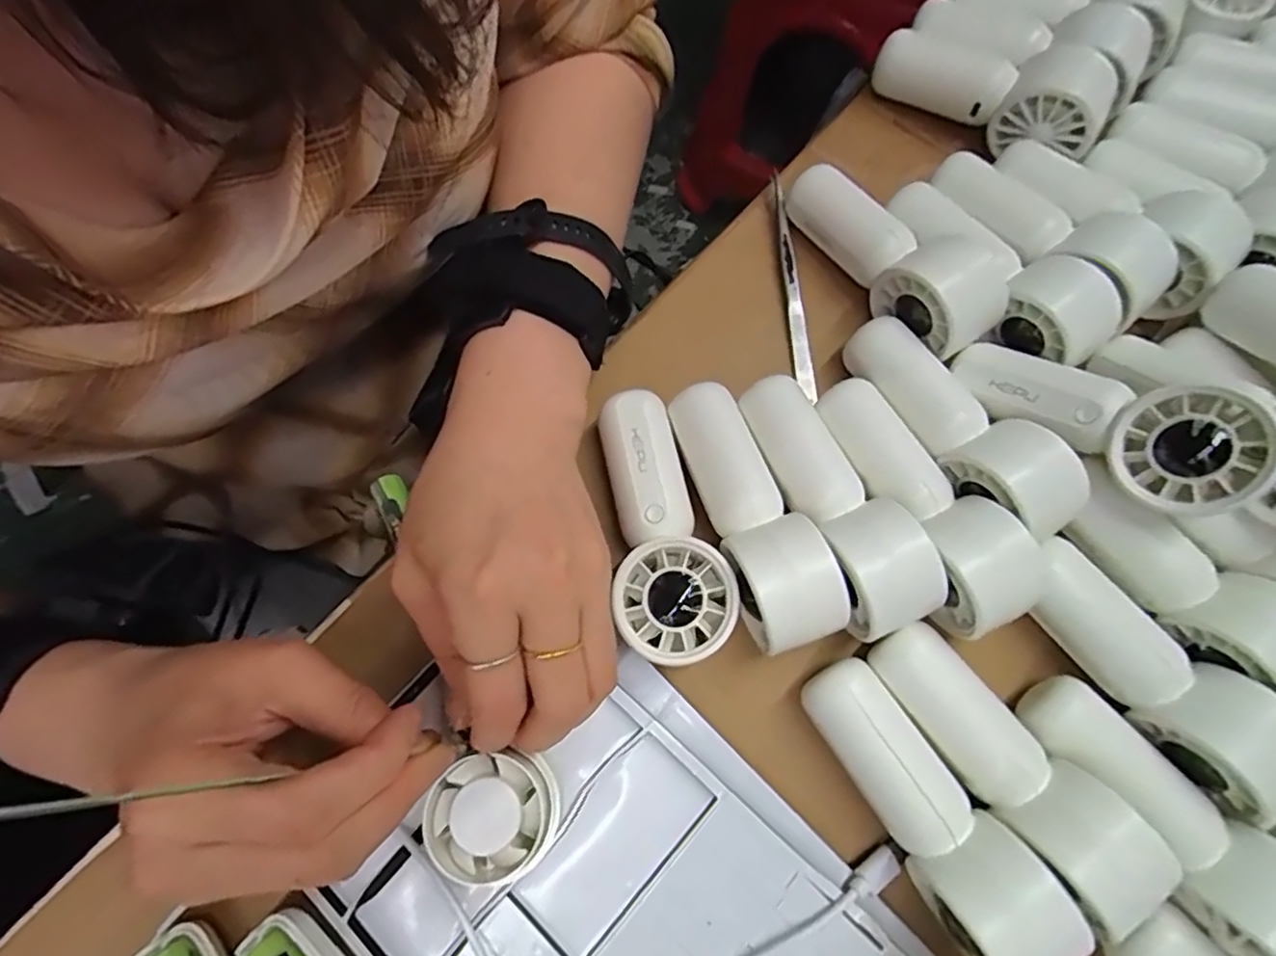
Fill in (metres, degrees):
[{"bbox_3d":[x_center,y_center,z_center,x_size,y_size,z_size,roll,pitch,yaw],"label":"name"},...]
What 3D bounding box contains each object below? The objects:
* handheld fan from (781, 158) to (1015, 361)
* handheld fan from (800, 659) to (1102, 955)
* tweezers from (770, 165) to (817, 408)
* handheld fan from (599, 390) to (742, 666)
[{"bbox_3d":[0.115,-0.104,0.286,0.036,0.045,0.109,-34,78,-10],"label":"handheld fan"},{"bbox_3d":[0.102,0.119,0.226,0.032,0.044,0.107,-31,64,-9],"label":"handheld fan"},{"bbox_3d":[0.073,-0.093,0.302,0.009,0.008,0.118,-5,75,-3],"label":"tweezers"},{"bbox_3d":[0.006,0.019,0.253,0.042,0.029,0.106,-15,75,-6],"label":"handheld fan"}]

